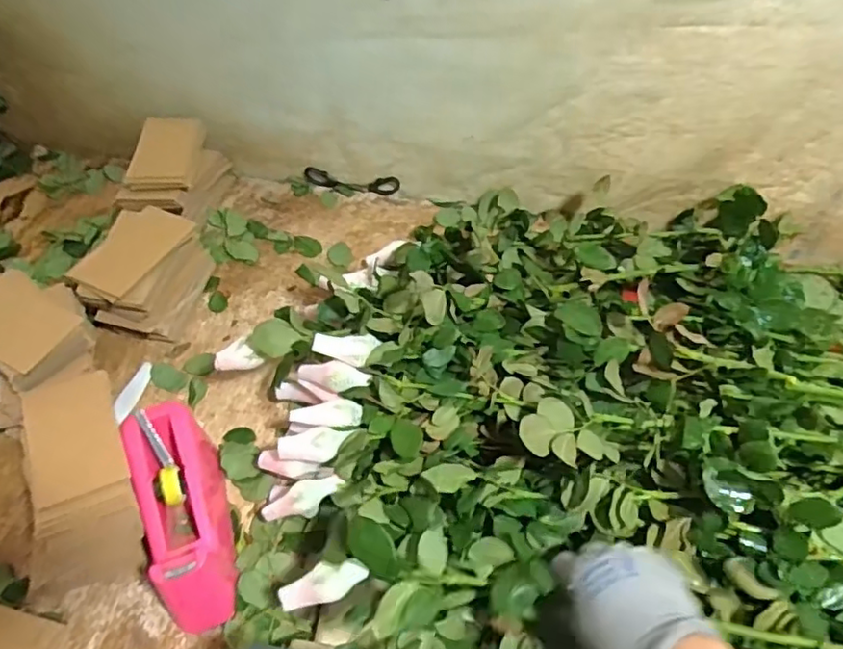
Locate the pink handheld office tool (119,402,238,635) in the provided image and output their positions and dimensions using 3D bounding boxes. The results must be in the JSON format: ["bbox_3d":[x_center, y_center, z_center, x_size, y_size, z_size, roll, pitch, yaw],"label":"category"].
[{"bbox_3d":[-0.232,0.186,0.608,0.070,0.097,0.198,-16,54,-15],"label":"pink handheld office tool"}]

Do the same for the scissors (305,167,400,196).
[{"bbox_3d":[-0.111,-0.227,0.987,0.150,0.037,0.021,10,52,5],"label":"scissors"}]

